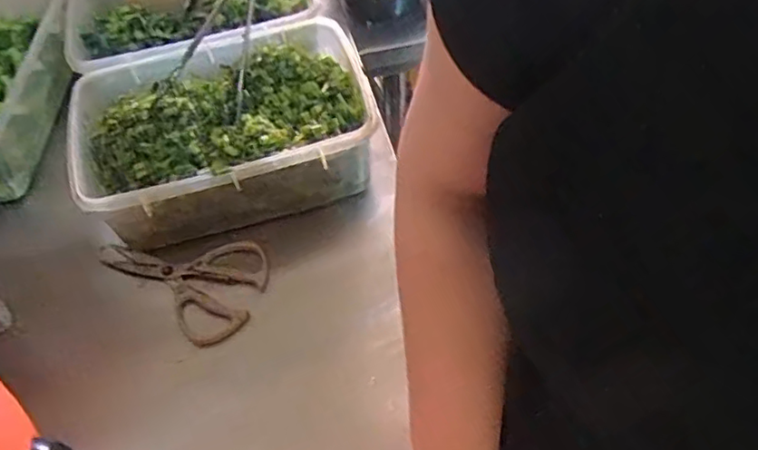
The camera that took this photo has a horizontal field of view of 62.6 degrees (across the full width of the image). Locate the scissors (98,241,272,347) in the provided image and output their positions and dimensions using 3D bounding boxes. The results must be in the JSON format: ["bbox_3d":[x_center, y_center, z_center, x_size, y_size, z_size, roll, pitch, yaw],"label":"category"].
[{"bbox_3d":[-0.200,0.045,0.663,0.185,0.016,0.115,29,59,22],"label":"scissors"}]

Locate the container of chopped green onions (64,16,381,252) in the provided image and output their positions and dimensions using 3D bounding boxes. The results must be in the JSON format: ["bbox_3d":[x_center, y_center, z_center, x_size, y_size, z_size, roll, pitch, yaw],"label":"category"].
[{"bbox_3d":[-0.171,-0.098,0.705,0.302,0.127,0.224,-11,53,-6],"label":"container of chopped green onions"}]

